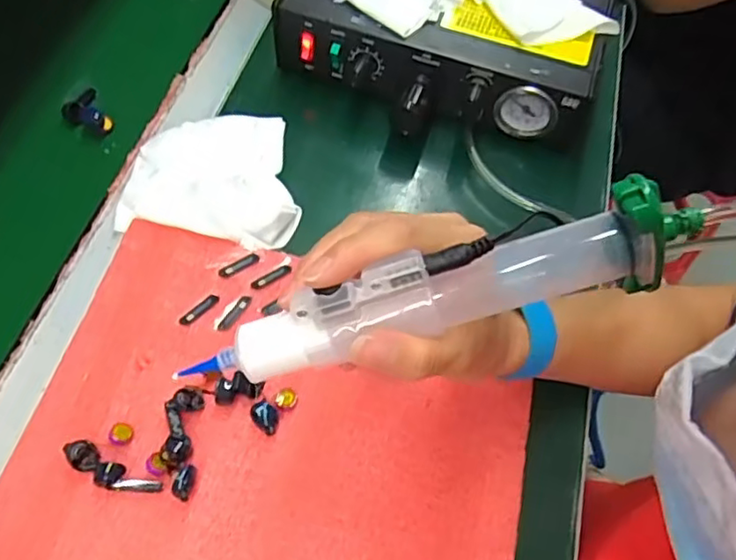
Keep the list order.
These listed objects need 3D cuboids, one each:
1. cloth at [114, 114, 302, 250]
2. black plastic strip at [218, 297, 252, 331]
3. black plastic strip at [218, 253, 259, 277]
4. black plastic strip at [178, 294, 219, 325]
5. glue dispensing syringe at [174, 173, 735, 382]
[{"bbox_3d":[-0.107,-0.074,0.426,0.114,0.016,0.110,2,59,-3],"label":"cloth"},{"bbox_3d":[-0.081,0.020,0.377,0.007,0.004,0.026,30,62,14],"label":"black plastic strip"},{"bbox_3d":[-0.081,-0.010,0.391,0.026,0.004,0.009,-25,64,-17],"label":"black plastic strip"},{"bbox_3d":[-0.102,0.018,0.375,0.027,0.004,0.007,-38,69,-23],"label":"black plastic strip"},{"bbox_3d":[0.038,-0.001,0.233,0.222,0.033,0.024,-16,61,5],"label":"glue dispensing syringe"}]

